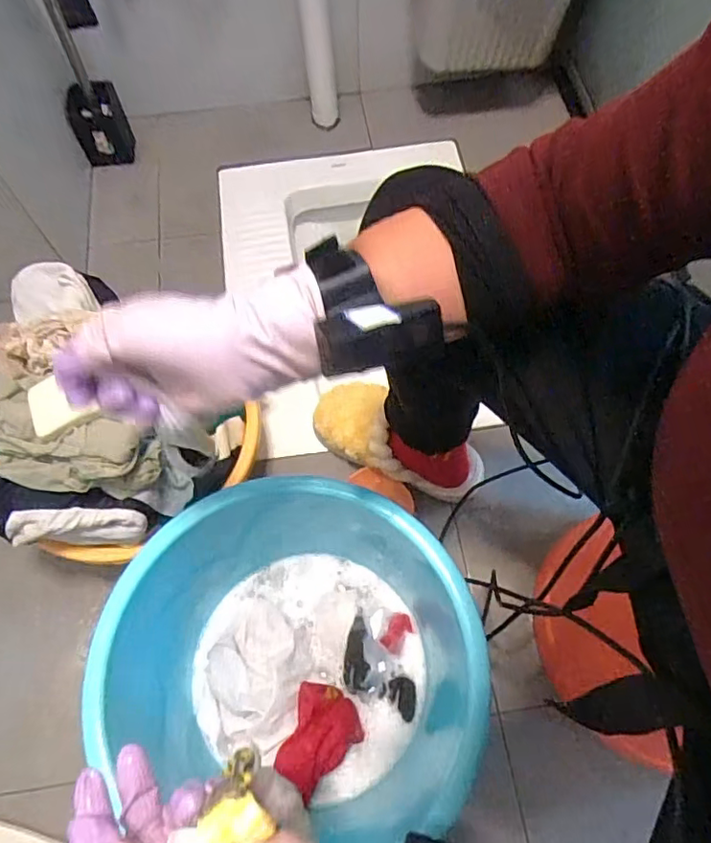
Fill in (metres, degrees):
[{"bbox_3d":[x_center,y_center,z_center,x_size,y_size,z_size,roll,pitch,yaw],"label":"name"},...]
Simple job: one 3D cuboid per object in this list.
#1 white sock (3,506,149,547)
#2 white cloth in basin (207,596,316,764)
[{"bbox_3d":[-0.292,0.113,0.600,0.134,0.062,0.027,0,65,-12],"label":"white sock"},{"bbox_3d":[-0.104,0.261,0.585,0.101,0.045,0.143,9,66,6],"label":"white cloth in basin"}]

